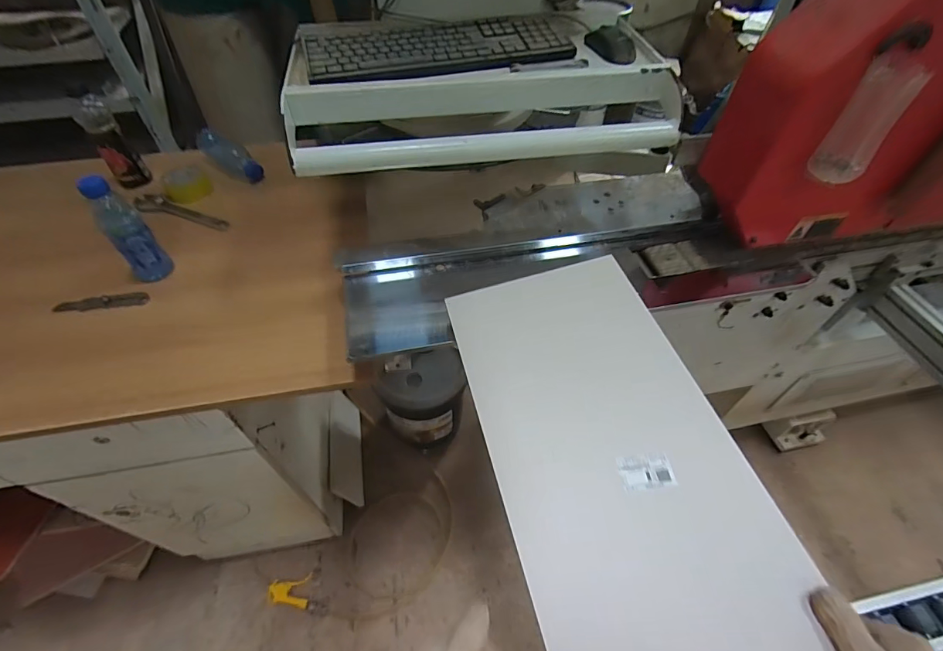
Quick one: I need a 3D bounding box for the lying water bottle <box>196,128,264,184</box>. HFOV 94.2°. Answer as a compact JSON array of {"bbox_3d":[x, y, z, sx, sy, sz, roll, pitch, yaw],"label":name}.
[{"bbox_3d":[-0.591,-0.420,1.052,0.071,0.063,0.210,-36,59,-28],"label":"lying water bottle"}]

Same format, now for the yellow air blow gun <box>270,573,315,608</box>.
[{"bbox_3d":[-0.557,0.814,1.341,0.118,0.028,0.089,-2,49,-3],"label":"yellow air blow gun"}]

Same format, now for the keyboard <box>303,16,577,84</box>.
[{"bbox_3d":[-0.042,-0.446,0.706,0.434,0.037,0.119,-12,50,-12],"label":"keyboard"}]

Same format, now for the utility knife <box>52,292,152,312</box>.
[{"bbox_3d":[-0.670,-0.041,0.798,0.136,0.017,0.024,-12,48,-32],"label":"utility knife"}]

